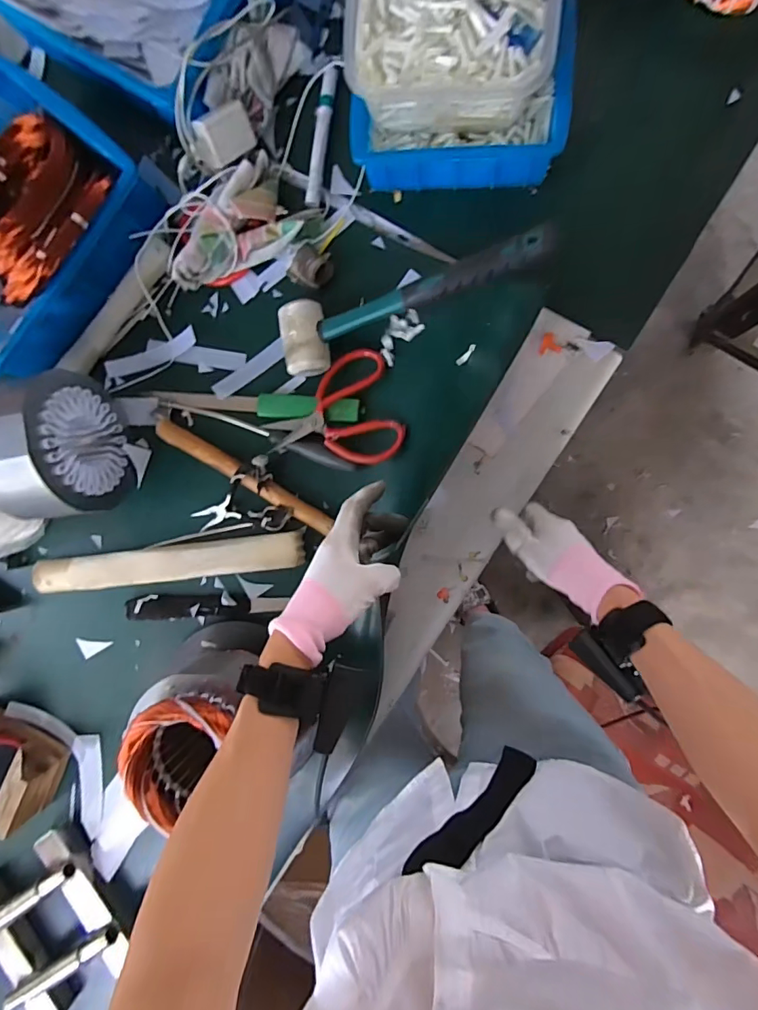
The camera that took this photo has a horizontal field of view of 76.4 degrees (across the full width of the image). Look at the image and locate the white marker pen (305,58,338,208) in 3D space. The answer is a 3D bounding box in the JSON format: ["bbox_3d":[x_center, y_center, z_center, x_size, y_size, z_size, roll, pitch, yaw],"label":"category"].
[{"bbox_3d":[-0.062,-0.399,0.522,0.017,0.013,0.148,9,94,9],"label":"white marker pen"}]

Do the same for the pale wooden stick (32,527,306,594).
[{"bbox_3d":[-0.248,0.069,0.561,0.333,0.025,0.039,-7,91,10],"label":"pale wooden stick"}]

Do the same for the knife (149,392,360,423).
[{"bbox_3d":[-0.144,-0.117,0.552,0.245,0.023,0.027,7,94,9],"label":"knife"}]

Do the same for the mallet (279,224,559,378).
[{"bbox_3d":[0.022,-0.193,0.455,0.278,0.039,0.071,-9,92,31],"label":"mallet"}]

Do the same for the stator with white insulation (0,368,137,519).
[{"bbox_3d":[-0.348,-0.061,0.512,0.087,0.141,0.148,-12,90,10],"label":"stator with white insulation"}]

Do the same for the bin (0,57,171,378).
[{"bbox_3d":[-0.406,-0.308,0.548,0.212,0.091,0.280,43,98,5],"label":"bin"}]

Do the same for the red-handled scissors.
[{"bbox_3d":[-0.046,-0.108,0.523,0.152,0.020,0.116,7,94,9],"label":"red-handled scissors"}]

